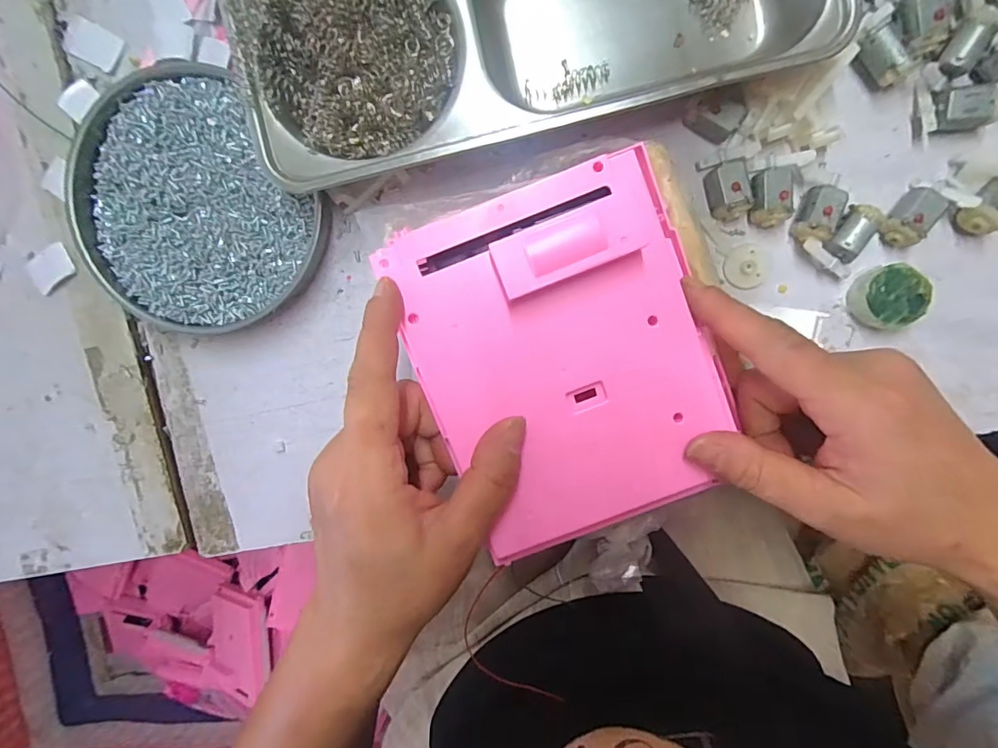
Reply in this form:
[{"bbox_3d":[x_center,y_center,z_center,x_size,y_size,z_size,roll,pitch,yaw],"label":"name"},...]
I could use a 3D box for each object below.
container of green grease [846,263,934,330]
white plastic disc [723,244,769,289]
[{"bbox_3d":[0.208,-0.042,0.265,0.031,0.017,0.031,0,96,3],"label":"container of green grease"},{"bbox_3d":[0.136,-0.059,0.272,0.022,0.006,0.023,0,96,3],"label":"white plastic disc"}]

